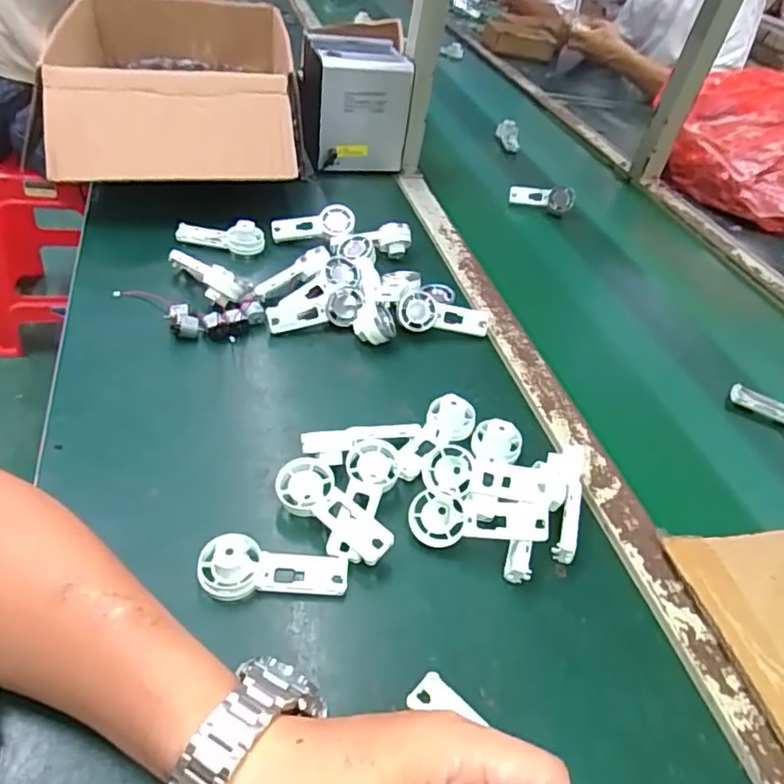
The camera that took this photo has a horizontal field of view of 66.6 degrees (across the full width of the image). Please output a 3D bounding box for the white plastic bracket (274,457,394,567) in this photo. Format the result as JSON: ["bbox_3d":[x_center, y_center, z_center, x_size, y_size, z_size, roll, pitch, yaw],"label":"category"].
[{"bbox_3d":[-0.043,0.084,0.412,0.038,0.020,0.093,-27,55,-35],"label":"white plastic bracket"}]

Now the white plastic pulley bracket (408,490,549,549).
[{"bbox_3d":[0.060,0.086,0.415,0.092,0.023,0.038,-2,42,17],"label":"white plastic pulley bracket"}]

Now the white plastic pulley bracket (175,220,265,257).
[{"bbox_3d":[-0.191,-0.172,0.663,0.094,0.036,0.026,16,42,4],"label":"white plastic pulley bracket"}]

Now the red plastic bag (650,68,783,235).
[{"bbox_3d":[0.625,-0.412,0.981,0.247,0.170,0.293,-20,51,-30],"label":"red plastic bag"}]

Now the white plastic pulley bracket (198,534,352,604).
[{"bbox_3d":[-0.076,0.115,0.384,0.093,0.019,0.037,9,43,-12],"label":"white plastic pulley bracket"}]

